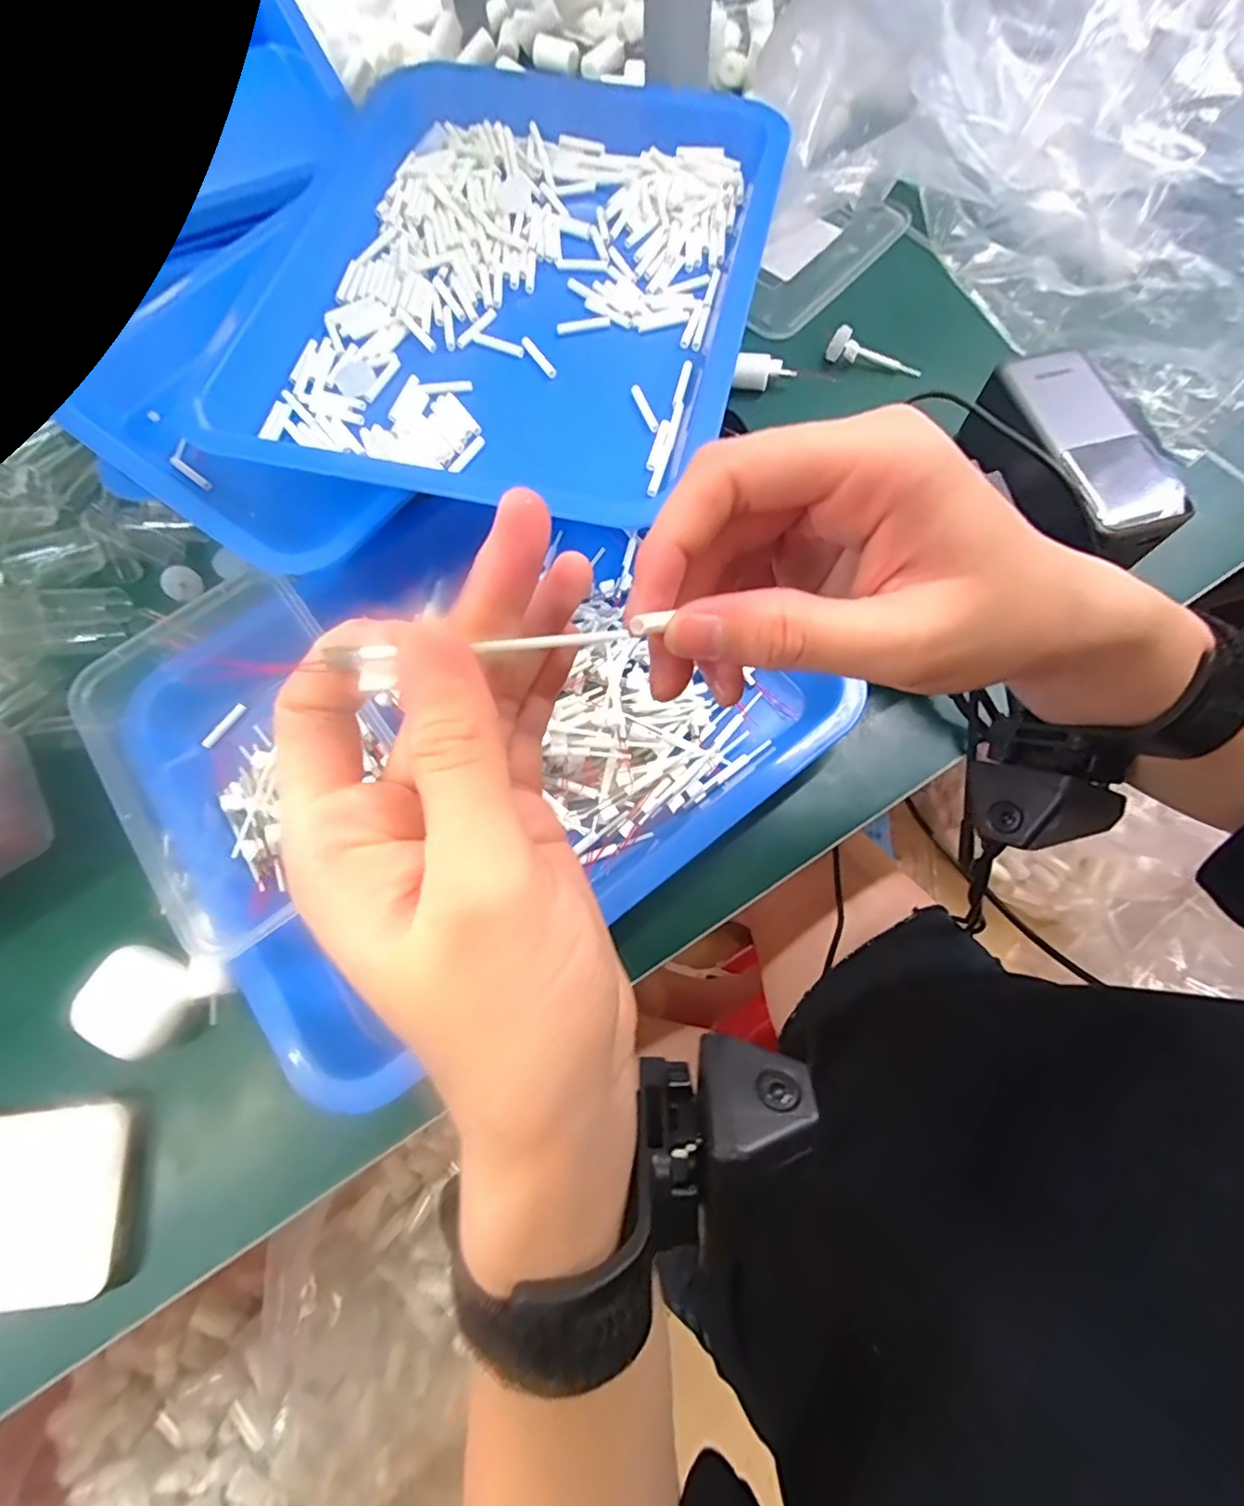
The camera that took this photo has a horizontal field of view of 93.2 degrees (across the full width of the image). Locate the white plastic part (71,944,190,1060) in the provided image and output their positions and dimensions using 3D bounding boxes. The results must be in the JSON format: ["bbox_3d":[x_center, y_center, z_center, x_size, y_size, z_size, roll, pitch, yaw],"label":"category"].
[{"bbox_3d":[-0.234,0.121,0.286,0.048,0.020,0.040,19,73,10],"label":"white plastic part"}]

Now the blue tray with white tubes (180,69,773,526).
[{"bbox_3d":[-0.068,-0.278,0.335,0.279,0.030,0.340,11,73,5],"label":"blue tray with white tubes"}]

